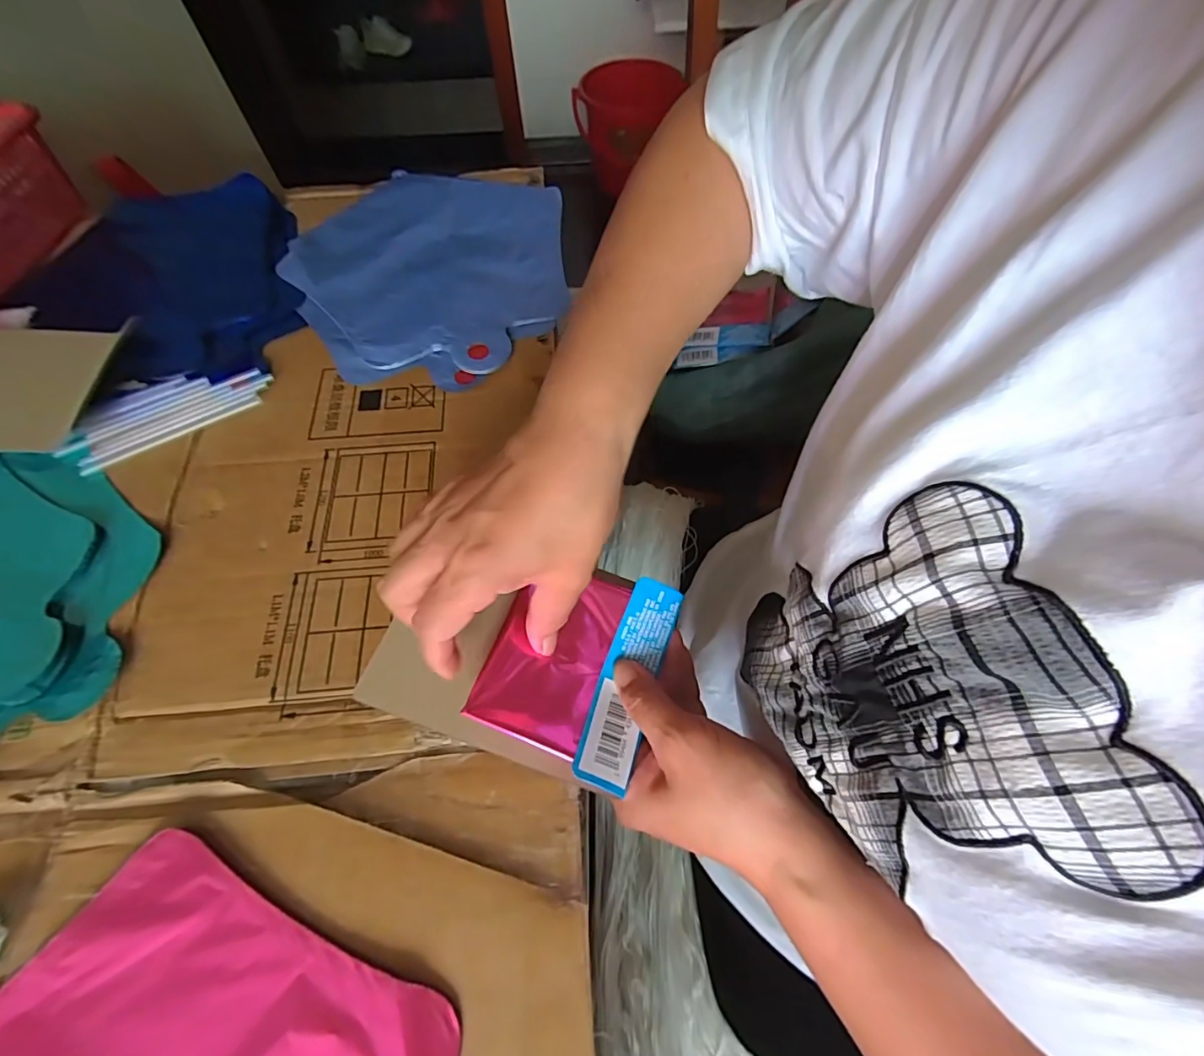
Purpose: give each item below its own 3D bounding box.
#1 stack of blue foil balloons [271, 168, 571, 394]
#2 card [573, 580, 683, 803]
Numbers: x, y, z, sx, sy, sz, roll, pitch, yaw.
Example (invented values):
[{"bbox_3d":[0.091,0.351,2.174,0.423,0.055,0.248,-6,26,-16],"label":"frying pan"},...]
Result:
[{"bbox_3d":[-0.142,-0.215,0.433,0.217,0.007,0.249,-5,62,0],"label":"stack of blue foil balloons"},{"bbox_3d":[0.015,0.079,0.282,0.030,0.016,0.109,16,60,11],"label":"card"}]

